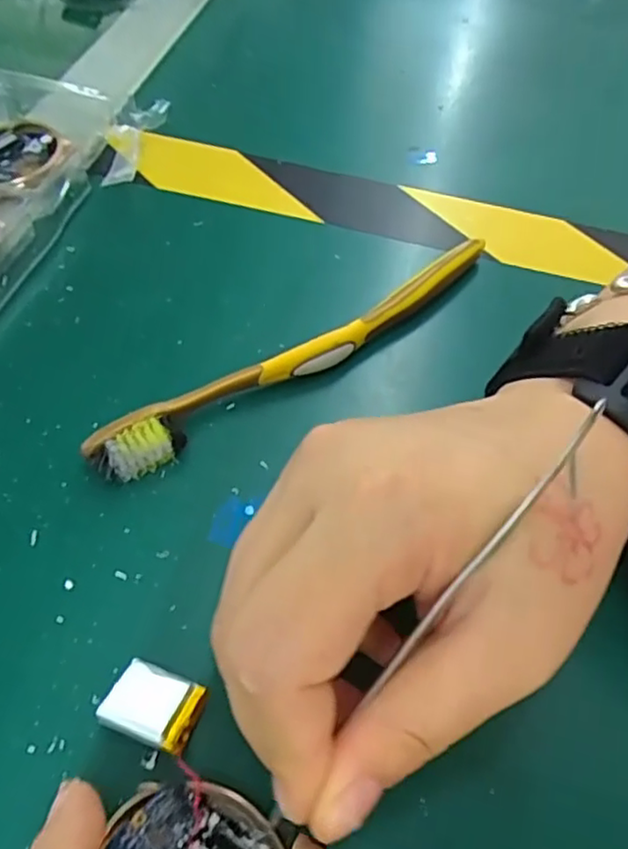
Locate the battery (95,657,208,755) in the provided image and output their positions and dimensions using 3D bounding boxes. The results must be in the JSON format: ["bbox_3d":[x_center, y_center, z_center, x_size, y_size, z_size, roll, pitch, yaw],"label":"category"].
[{"bbox_3d":[-0.041,0.072,0.166,0.023,0.004,0.020,20,33,5],"label":"battery"}]

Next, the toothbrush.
[{"bbox_3d":[0.001,-0.028,0.236,0.172,0.017,0.015,-30,63,-23],"label":"toothbrush"}]

